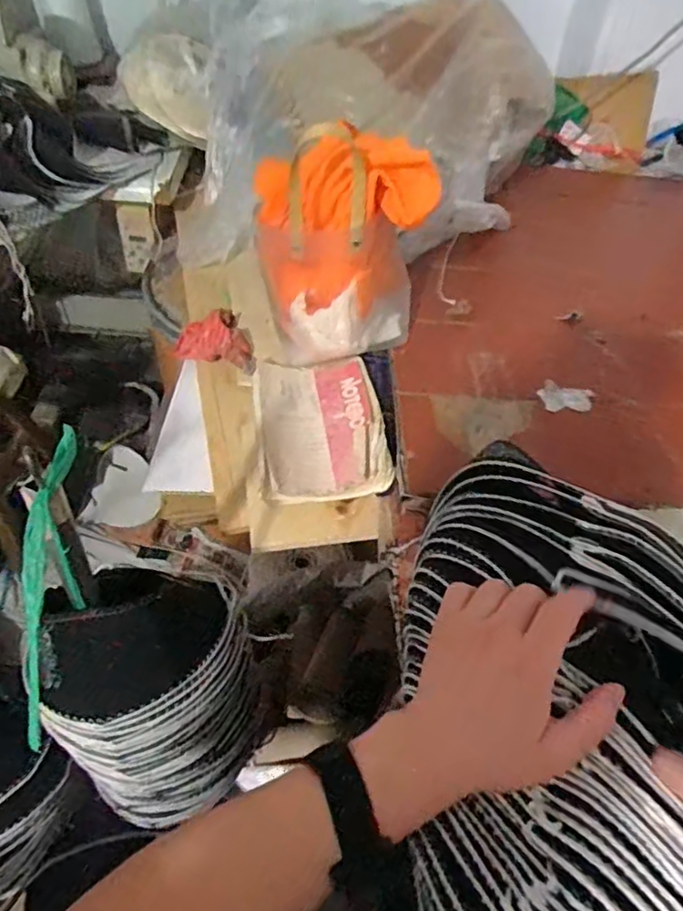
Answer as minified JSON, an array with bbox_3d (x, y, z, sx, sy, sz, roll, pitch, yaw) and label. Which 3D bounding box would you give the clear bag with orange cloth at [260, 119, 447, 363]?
[{"bbox_3d":[-0.002,-0.227,0.676,0.179,0.246,0.139,0,50,-5],"label":"clear bag with orange cloth"}]

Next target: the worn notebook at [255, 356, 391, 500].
[{"bbox_3d":[-0.023,-0.037,0.678,0.132,0.024,0.197,-4,50,-8],"label":"worn notebook"}]

